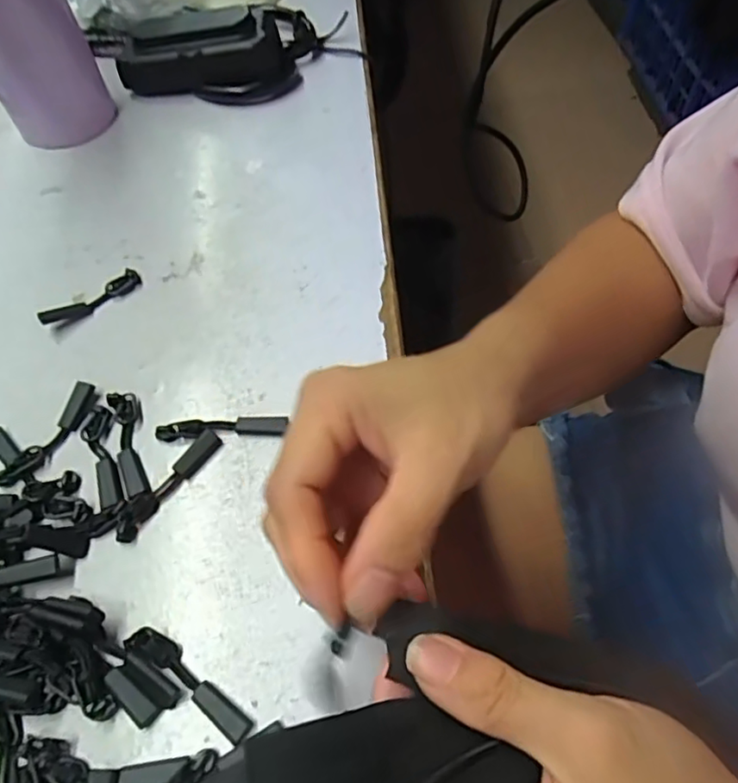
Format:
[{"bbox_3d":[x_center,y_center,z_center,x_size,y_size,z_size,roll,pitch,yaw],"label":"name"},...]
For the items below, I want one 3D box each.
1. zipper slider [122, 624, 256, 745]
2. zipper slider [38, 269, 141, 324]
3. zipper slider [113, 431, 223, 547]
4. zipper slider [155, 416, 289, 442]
[{"bbox_3d":[-0.066,0.106,0.218,0.056,0.007,0.011,30,64,19],"label":"zipper slider"},{"bbox_3d":[-0.147,-0.049,0.314,0.053,0.011,0.010,-30,62,-15],"label":"zipper slider"},{"bbox_3d":[-0.088,0.040,0.259,0.012,0.006,0.058,33,65,20],"label":"zipper slider"},{"bbox_3d":[-0.068,0.017,0.273,0.059,0.004,0.010,-3,59,0],"label":"zipper slider"}]

